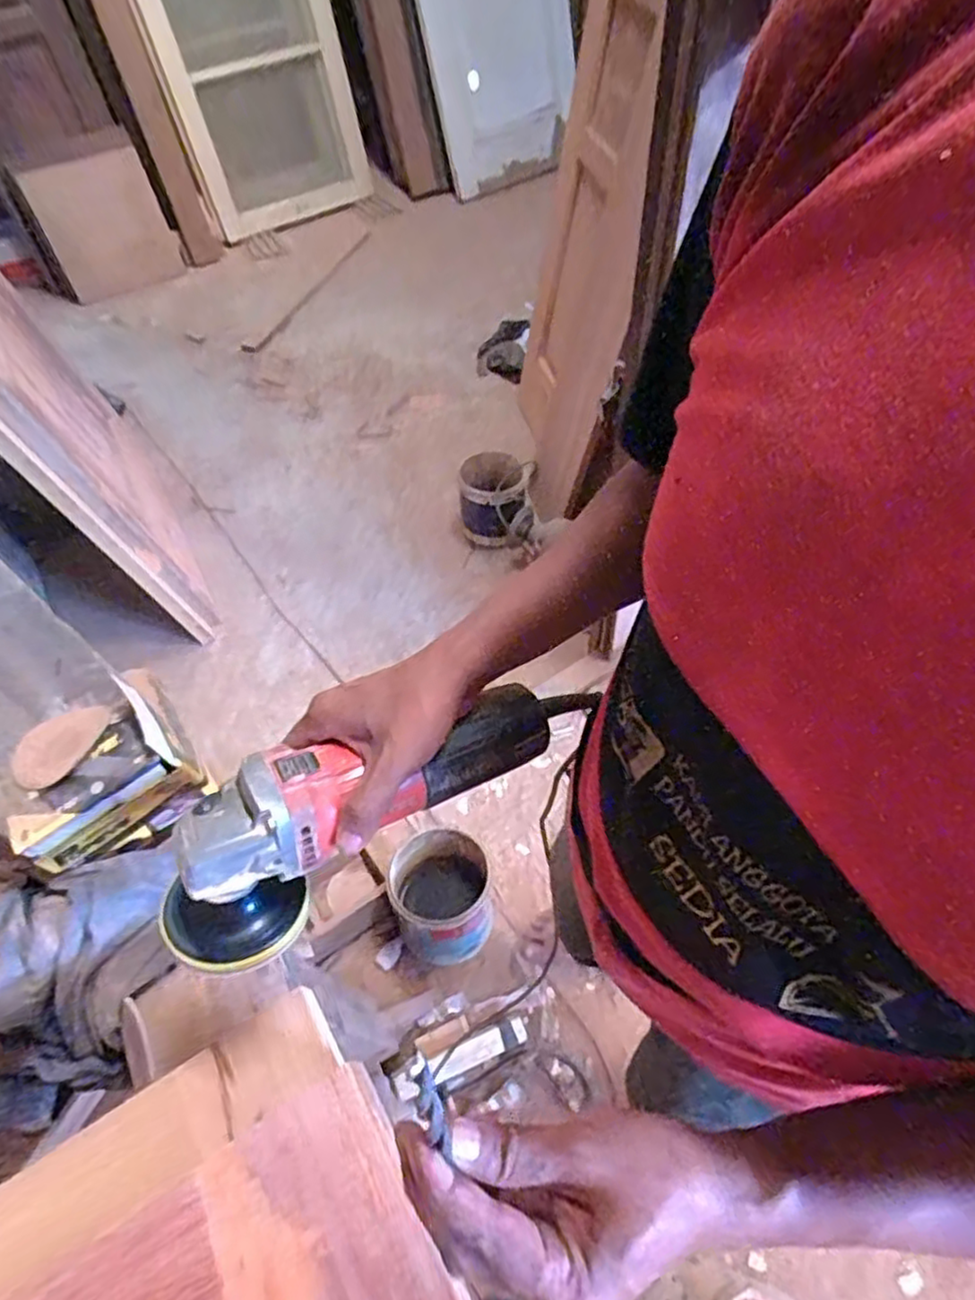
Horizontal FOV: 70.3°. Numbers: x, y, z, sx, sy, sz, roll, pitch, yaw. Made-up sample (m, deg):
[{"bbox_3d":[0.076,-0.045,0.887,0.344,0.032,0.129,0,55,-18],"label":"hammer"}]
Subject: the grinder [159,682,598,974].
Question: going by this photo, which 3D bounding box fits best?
[{"bbox_3d":[-0.074,0.094,0.437,0.275,0.088,0.080,-27,60,-18],"label":"grinder"}]

